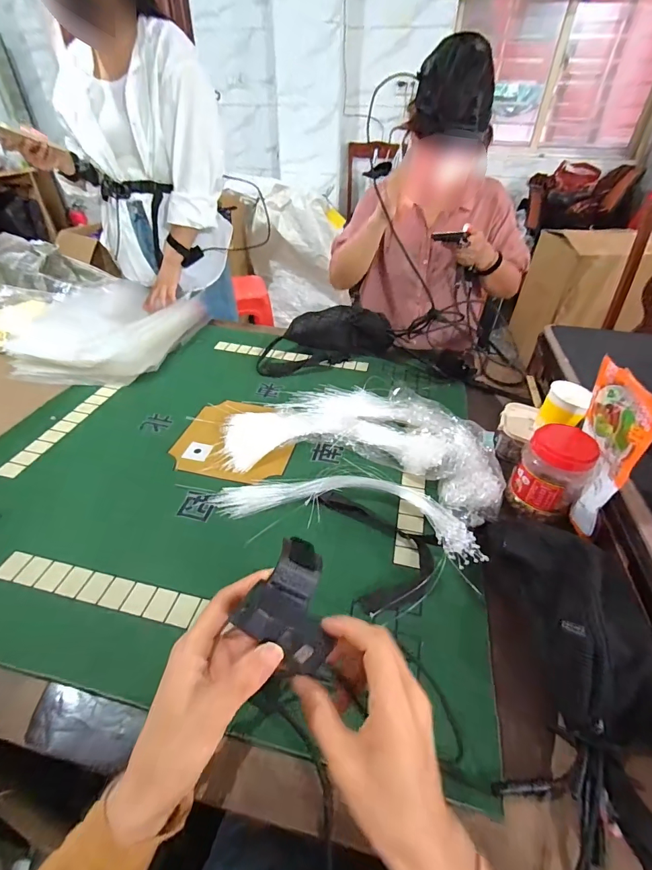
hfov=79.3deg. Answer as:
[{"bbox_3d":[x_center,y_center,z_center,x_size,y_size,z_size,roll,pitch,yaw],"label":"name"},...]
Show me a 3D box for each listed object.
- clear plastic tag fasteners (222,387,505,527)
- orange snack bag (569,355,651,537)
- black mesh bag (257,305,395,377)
[{"bbox_3d":[0.066,-0.002,0.728,0.487,0.050,0.286,14,42,15],"label":"clear plastic tag fasteners"},{"bbox_3d":[0.386,0.009,0.551,0.027,0.208,0.170,13,42,14],"label":"orange snack bag"},{"bbox_3d":[-0.012,-0.245,0.992,0.341,0.104,0.137,-14,42,-17],"label":"black mesh bag"}]

